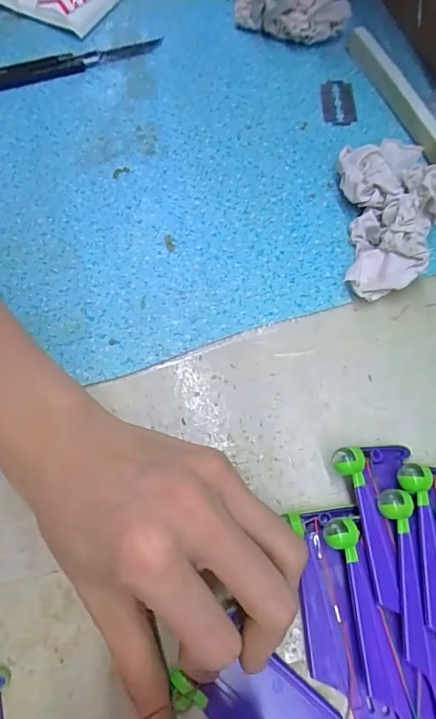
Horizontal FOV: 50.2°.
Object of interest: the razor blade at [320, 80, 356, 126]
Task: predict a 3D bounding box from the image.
[{"bbox_3d":[0.080,-0.174,0.314,0.021,0.004,0.042,-3,68,6],"label":"razor blade"}]

